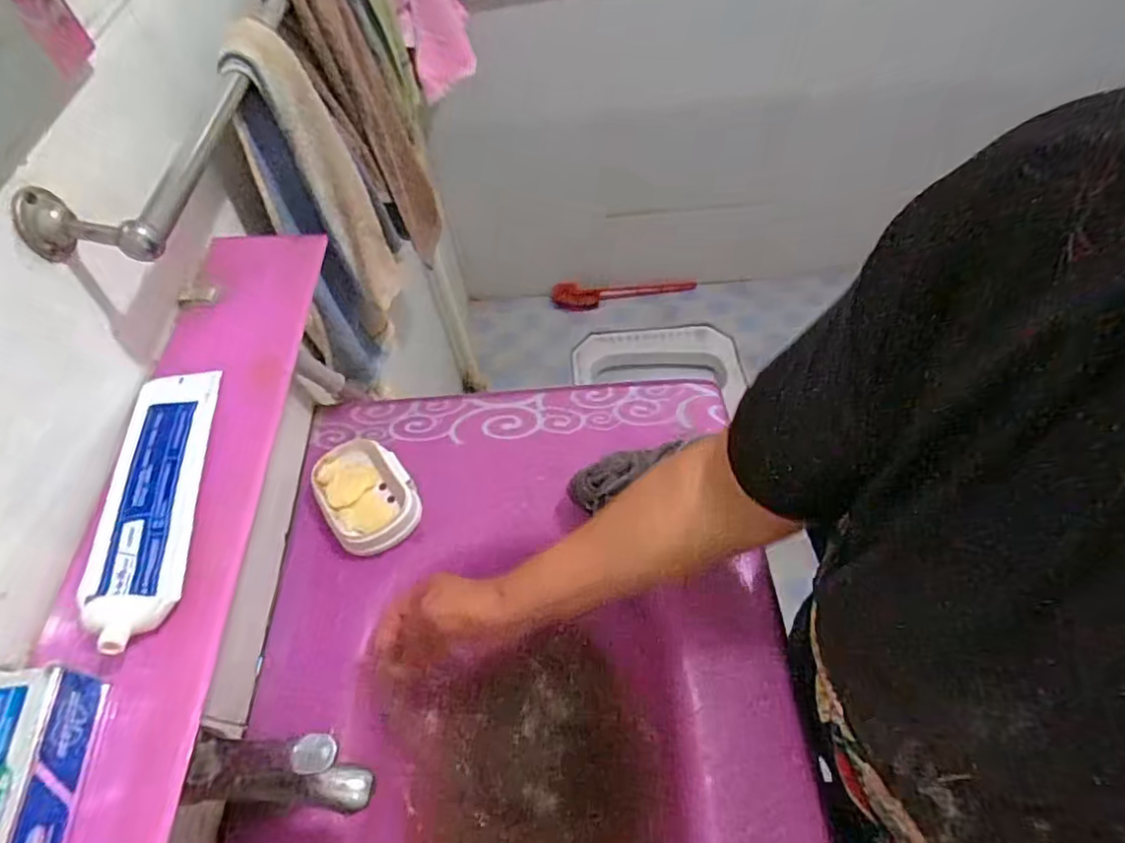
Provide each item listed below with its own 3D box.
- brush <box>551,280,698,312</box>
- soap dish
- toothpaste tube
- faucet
[{"bbox_3d":[0.186,-0.404,1.819,0.436,0.075,0.090,-3,55,2],"label":"brush"},{"bbox_3d":[-0.211,0.080,0.629,0.090,0.036,0.126,-30,59,-16],"label":"soap dish"},{"bbox_3d":[-0.262,0.041,0.363,0.060,0.021,0.196,-11,56,-3],"label":"toothpaste tube"},{"bbox_3d":[-0.180,0.224,0.373,0.092,0.077,0.037,2,56,5],"label":"faucet"}]

